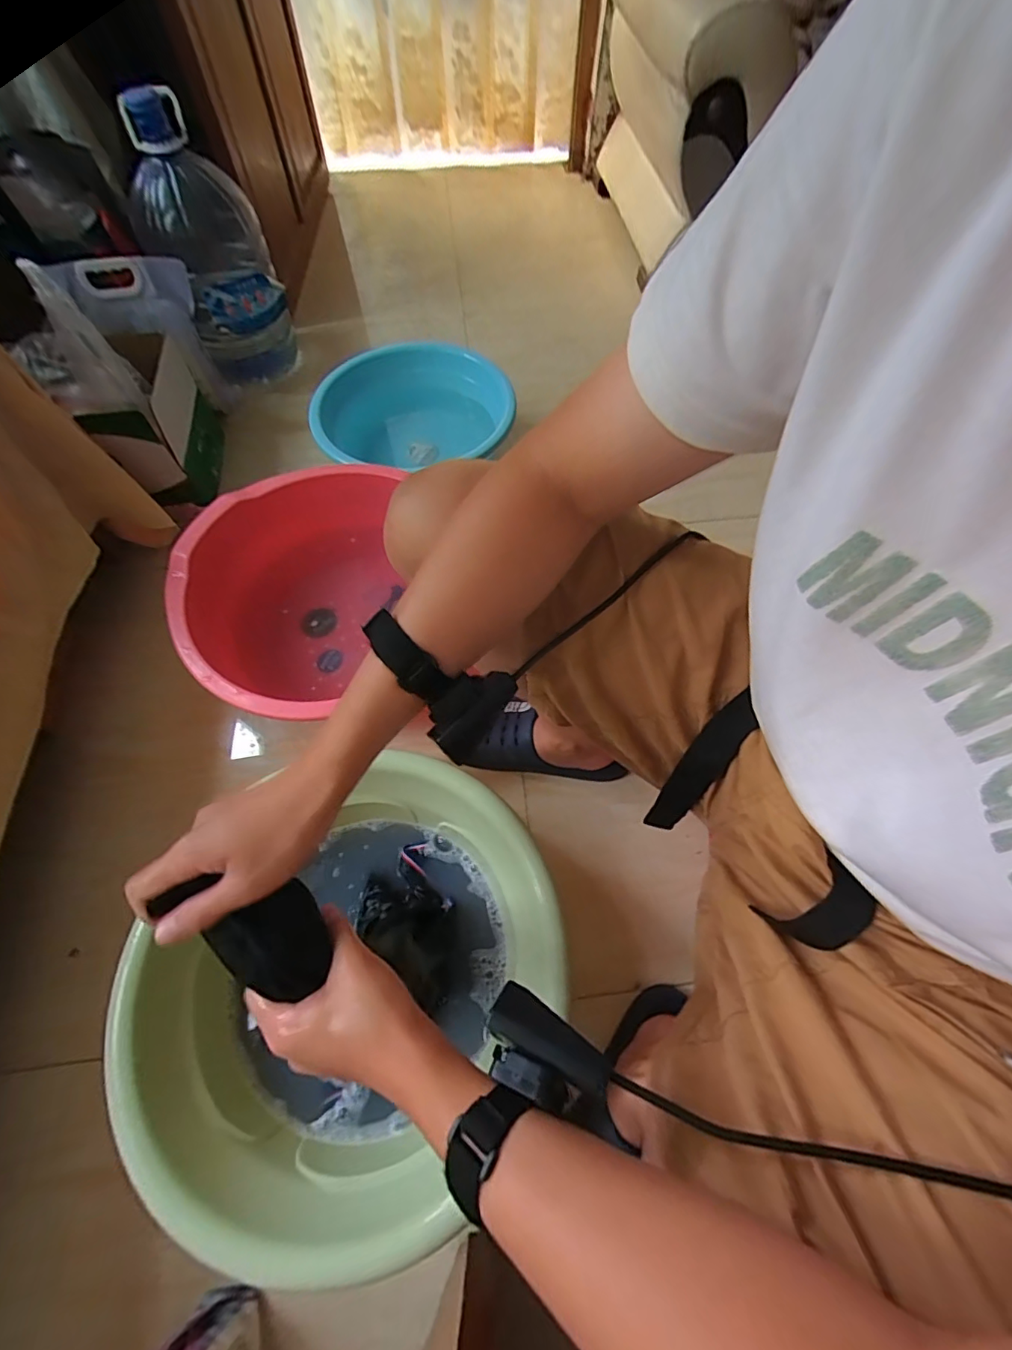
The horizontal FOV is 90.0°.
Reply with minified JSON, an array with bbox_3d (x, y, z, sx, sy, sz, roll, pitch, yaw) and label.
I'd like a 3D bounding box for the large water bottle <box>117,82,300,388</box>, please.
[{"bbox_3d":[-0.593,-0.857,1.032,0.212,0.451,0.166,-27,66,-13],"label":"large water bottle"}]

